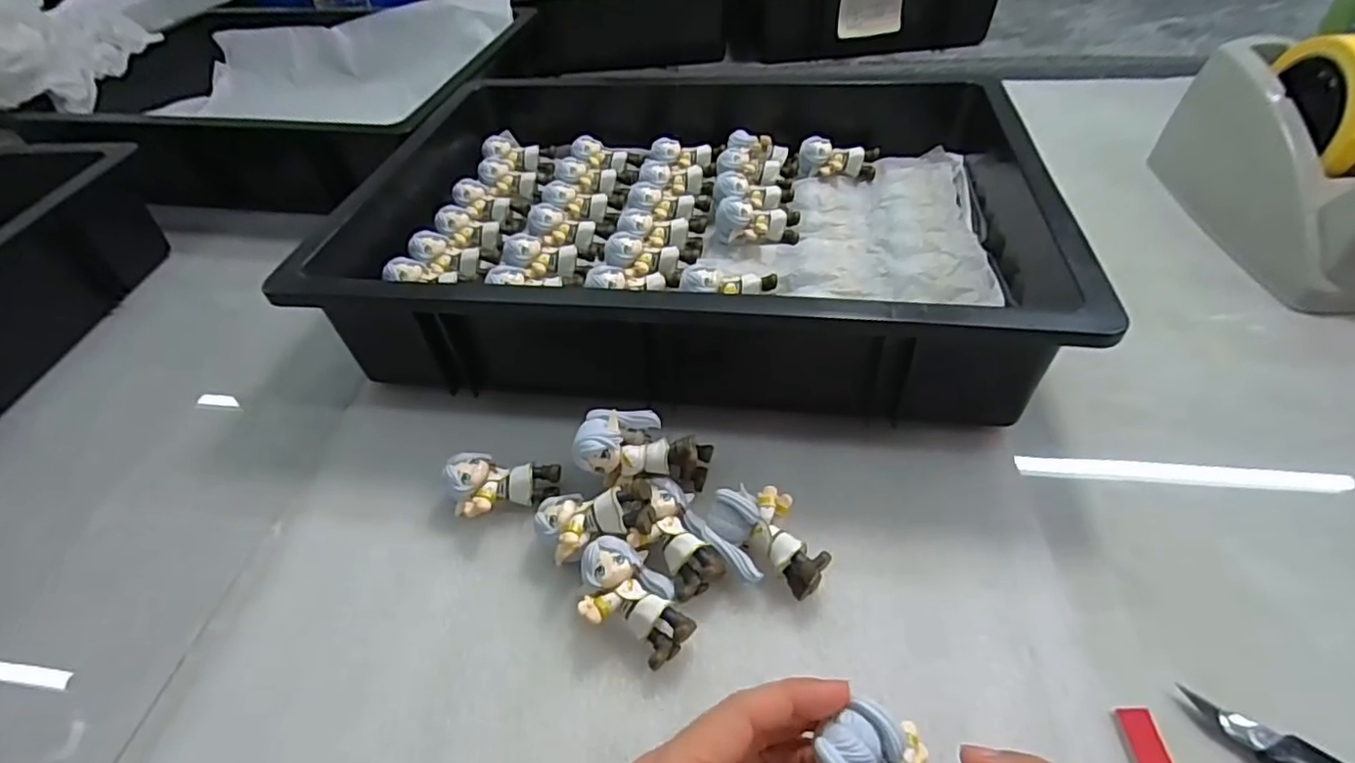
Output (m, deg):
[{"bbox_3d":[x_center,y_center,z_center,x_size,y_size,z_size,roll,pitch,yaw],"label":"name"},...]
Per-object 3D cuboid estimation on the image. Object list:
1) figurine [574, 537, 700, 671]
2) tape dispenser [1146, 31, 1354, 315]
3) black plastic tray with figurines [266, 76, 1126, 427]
[{"bbox_3d":[-0.022,0.104,0.291,0.040,0.027,0.059,-30,52,-21],"label":"figurine"},{"bbox_3d":[0.442,-0.160,0.443,0.067,0.118,0.216,0,47,4],"label":"tape dispenser"},{"bbox_3d":[0.015,-0.137,0.466,0.442,0.089,0.352,3,48,7],"label":"black plastic tray with figurines"}]

